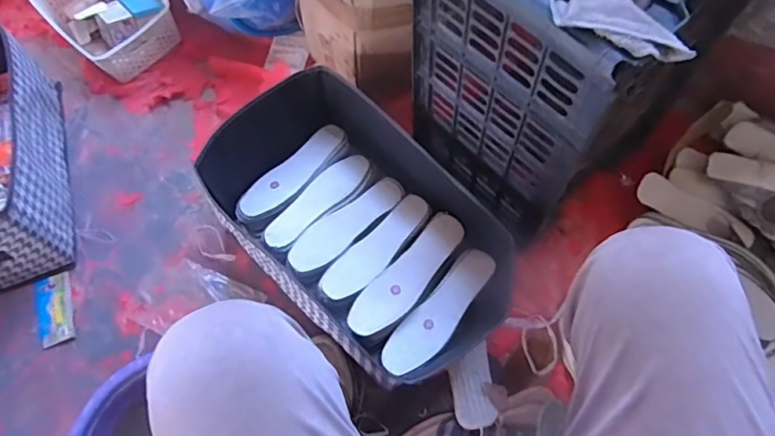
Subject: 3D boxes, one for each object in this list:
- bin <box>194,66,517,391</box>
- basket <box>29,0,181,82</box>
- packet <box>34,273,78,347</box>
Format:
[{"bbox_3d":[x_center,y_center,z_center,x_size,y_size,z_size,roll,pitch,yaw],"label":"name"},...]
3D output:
[{"bbox_3d":[-0.061,0.003,0.823,0.275,0.153,0.502,-43,71,-15],"label":"bin"},{"bbox_3d":[-0.592,-0.433,1.106,0.198,0.097,0.301,-42,70,-15],"label":"basket"},{"bbox_3d":[-0.561,0.152,0.894,0.061,0.004,0.124,-20,66,-5],"label":"packet"}]

